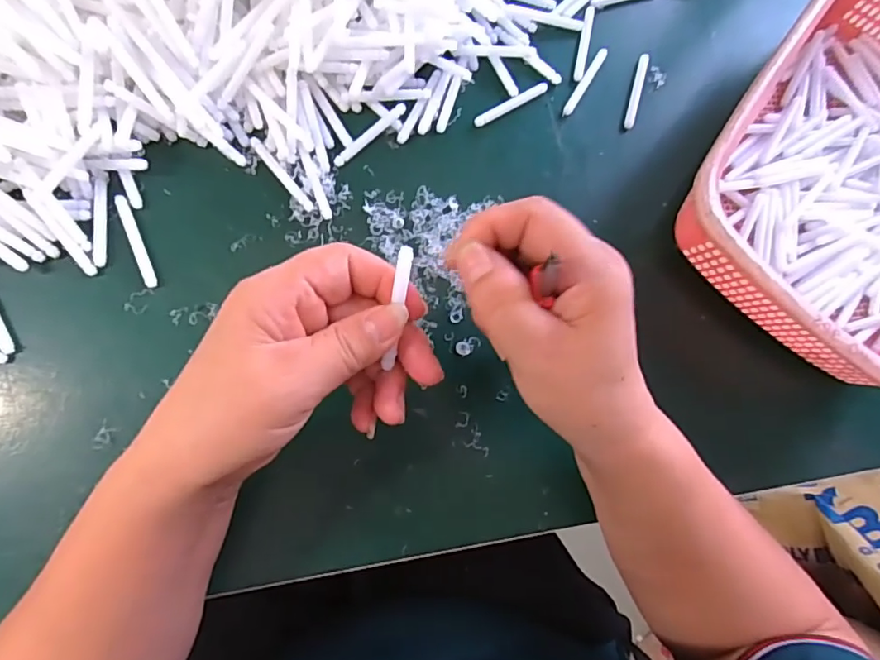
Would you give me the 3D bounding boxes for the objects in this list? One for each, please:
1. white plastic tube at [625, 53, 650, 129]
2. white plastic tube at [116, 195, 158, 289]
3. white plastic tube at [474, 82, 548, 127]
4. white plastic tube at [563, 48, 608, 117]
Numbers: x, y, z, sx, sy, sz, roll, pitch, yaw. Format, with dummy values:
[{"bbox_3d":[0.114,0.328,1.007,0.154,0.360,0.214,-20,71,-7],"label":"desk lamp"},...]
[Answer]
[{"bbox_3d":[0.143,-0.172,0.380,0.009,0.005,0.056,16,79,-7],"label":"white plastic tube"},{"bbox_3d":[-0.182,-0.053,0.316,0.006,0.004,0.059,-21,85,-12],"label":"white plastic tube"},{"bbox_3d":[0.049,-0.156,0.363,0.059,0.004,0.007,-32,88,-12],"label":"white plastic tube"},{"bbox_3d":[0.104,-0.178,0.375,0.007,0.004,0.060,32,81,-3],"label":"white plastic tube"}]

